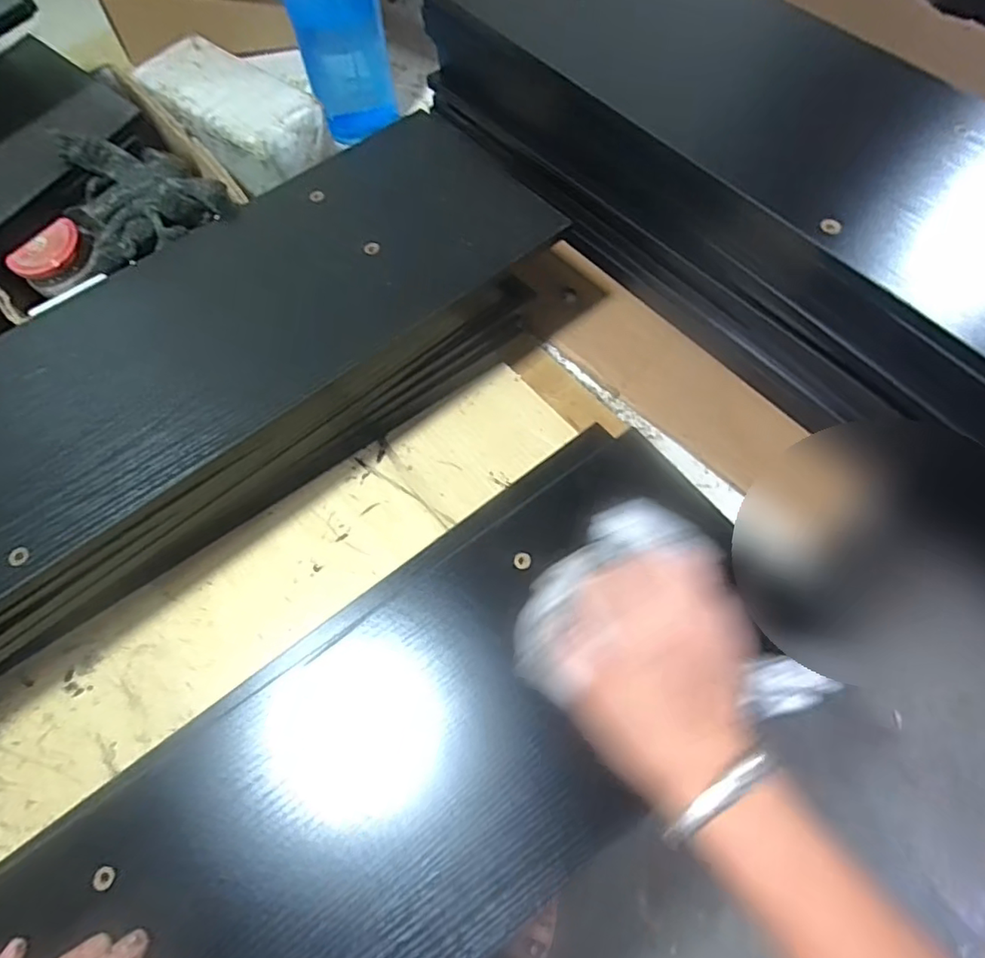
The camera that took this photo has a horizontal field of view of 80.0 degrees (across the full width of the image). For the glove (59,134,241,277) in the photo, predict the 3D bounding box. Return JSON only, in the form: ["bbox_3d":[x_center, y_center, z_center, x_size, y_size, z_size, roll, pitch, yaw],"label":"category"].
[{"bbox_3d":[-0.313,-0.250,0.510,0.126,0.053,0.112,-40,70,-15],"label":"glove"}]

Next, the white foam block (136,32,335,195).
[{"bbox_3d":[-0.282,-0.404,0.643,0.225,0.052,0.112,40,73,18],"label":"white foam block"}]

